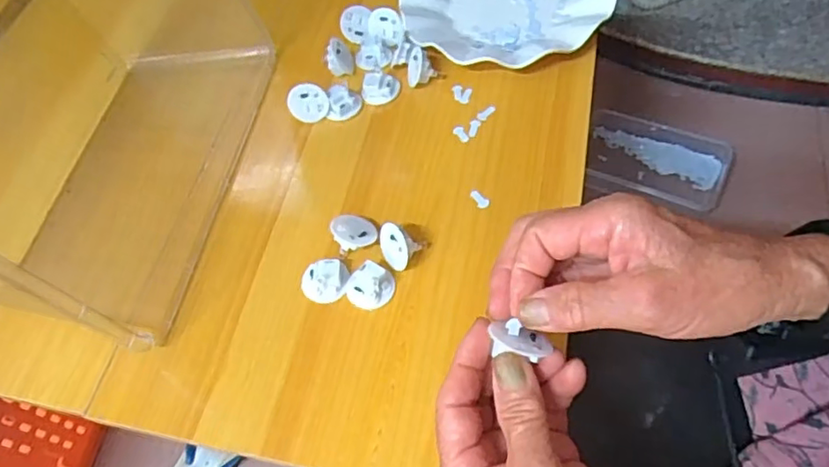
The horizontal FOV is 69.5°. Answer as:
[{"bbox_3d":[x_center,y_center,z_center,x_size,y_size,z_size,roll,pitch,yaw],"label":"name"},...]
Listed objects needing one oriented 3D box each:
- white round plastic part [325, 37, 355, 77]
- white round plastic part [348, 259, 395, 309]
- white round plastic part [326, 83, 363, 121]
[{"bbox_3d":[-0.065,-0.154,0.516,0.023,0.022,0.029,-11,63,-3],"label":"white round plastic part"},{"bbox_3d":[-0.030,0.035,0.404,0.030,0.011,0.030,-4,58,6],"label":"white round plastic part"},{"bbox_3d":[-0.058,-0.109,0.496,0.027,0.018,0.025,-1,63,2],"label":"white round plastic part"}]

